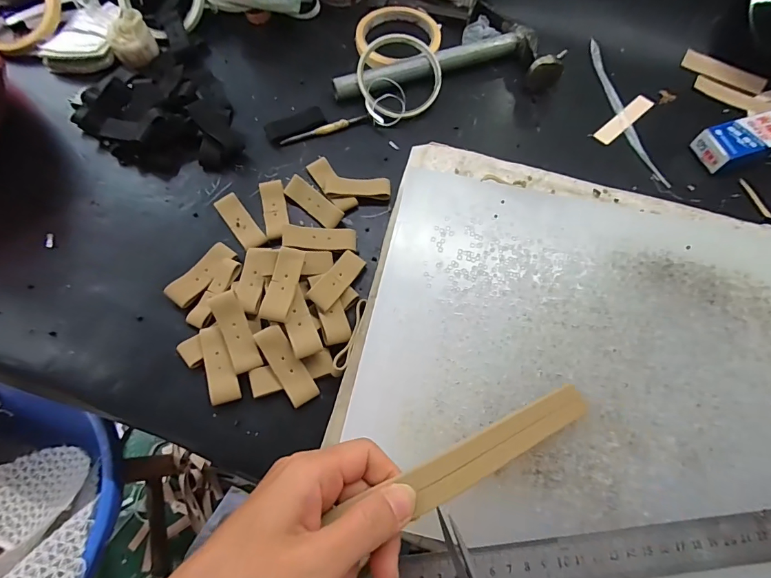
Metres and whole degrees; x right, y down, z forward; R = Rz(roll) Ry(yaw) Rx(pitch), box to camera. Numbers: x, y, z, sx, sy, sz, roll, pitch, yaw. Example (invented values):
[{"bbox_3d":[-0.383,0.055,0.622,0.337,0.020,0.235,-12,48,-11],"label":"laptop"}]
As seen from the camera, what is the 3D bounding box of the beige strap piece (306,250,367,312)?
[{"bbox_3d":[-0.039,-0.008,0.325,0.021,0.004,0.060,40,54,-4],"label":"beige strap piece"}]

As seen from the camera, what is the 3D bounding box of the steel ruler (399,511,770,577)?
[{"bbox_3d":[0.163,0.149,0.230,0.314,0.005,0.026,-5,68,-3],"label":"steel ruler"}]

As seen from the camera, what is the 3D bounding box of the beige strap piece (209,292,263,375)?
[{"bbox_3d":[-0.113,0.032,0.301,0.021,0.006,0.061,-23,85,-10],"label":"beige strap piece"}]

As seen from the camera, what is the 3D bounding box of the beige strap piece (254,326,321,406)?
[{"bbox_3d":[-0.074,0.057,0.296,0.021,0.005,0.062,-31,89,-13],"label":"beige strap piece"}]

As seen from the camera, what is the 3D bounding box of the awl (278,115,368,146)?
[{"bbox_3d":[-0.060,-0.160,0.397,0.089,0.006,0.010,-20,71,-9],"label":"awl"}]

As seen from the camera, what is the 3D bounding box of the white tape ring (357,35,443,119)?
[{"bbox_3d":[0.014,-0.218,0.405,0.085,0.008,0.093,-10,85,-11],"label":"white tape ring"}]

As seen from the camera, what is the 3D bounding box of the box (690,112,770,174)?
[{"bbox_3d":[0.364,-0.148,0.393,0.108,0.025,0.041,-15,70,-7],"label":"box"}]

